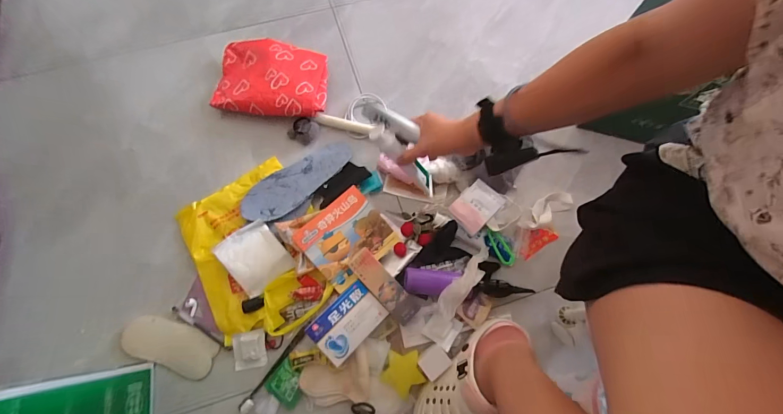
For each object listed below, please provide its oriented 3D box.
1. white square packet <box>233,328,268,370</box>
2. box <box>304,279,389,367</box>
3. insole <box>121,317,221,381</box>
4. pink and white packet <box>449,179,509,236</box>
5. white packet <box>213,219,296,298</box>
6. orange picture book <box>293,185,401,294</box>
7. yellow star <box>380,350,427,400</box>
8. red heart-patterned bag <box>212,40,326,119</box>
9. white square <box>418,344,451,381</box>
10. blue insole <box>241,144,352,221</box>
[{"bbox_3d":[-0.247,0.248,0.597,0.057,0.016,0.060,-8,69,-4],"label":"white square packet"},{"bbox_3d":[-0.074,0.191,0.573,0.118,0.019,0.080,-42,78,-13],"label":"box"},{"bbox_3d":[-0.387,0.240,0.603,0.161,0.011,0.074,19,70,6],"label":"insole"},{"bbox_3d":[0.163,-0.004,0.669,0.101,0.015,0.076,-40,71,-18],"label":"pink and white packet"},{"bbox_3d":[-0.255,0.091,0.638,0.100,0.026,0.122,-40,75,-15],"label":"white packet"},{"bbox_3d":[-0.082,0.056,0.628,0.147,0.011,0.135,-42,87,-13],"label":"orange picture book"},{"bbox_3d":[0.021,0.275,0.579,0.067,0.029,0.067,37,73,12],"label":"yellow star"},{"bbox_3d":[-0.267,-0.293,0.772,0.249,0.051,0.207,1,69,-1],"label":"red heart-patterned bag"},{"bbox_3d":[0.071,0.255,0.565,0.046,0.014,0.040,-37,76,-12],"label":"white square"},{"bbox_3d":[-0.187,-0.055,0.698,0.240,0.024,0.091,-39,74,-15],"label":"blue insole"}]

